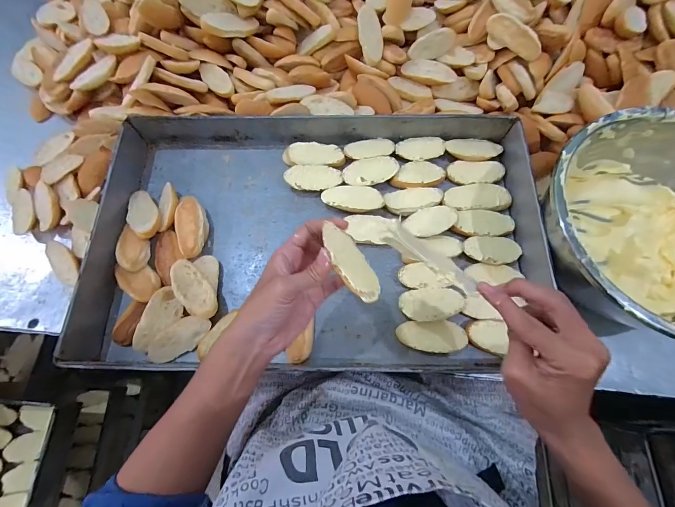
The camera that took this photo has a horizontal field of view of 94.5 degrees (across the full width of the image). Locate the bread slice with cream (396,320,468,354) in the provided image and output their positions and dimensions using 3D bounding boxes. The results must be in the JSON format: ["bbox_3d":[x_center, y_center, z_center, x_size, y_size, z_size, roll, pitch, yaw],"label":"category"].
[{"bbox_3d":[0.126,0.112,0.419,0.090,0.019,0.041,-2,72,0],"label":"bread slice with cream"}]

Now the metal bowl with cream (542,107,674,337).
[{"bbox_3d":[0.394,-0.031,0.399,0.271,0.113,0.280,0,72,1],"label":"metal bowl with cream"}]

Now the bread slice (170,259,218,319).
[{"bbox_3d":[-0.196,0.047,0.420,0.039,0.019,0.083,-34,74,-10],"label":"bread slice"}]

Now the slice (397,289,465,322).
[{"bbox_3d":[0.129,0.071,0.432,0.086,0.024,0.044,-2,72,0],"label":"slice"}]

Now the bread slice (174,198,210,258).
[{"bbox_3d":[-0.217,-0.039,0.471,0.043,0.028,0.095,-13,72,-4],"label":"bread slice"}]

